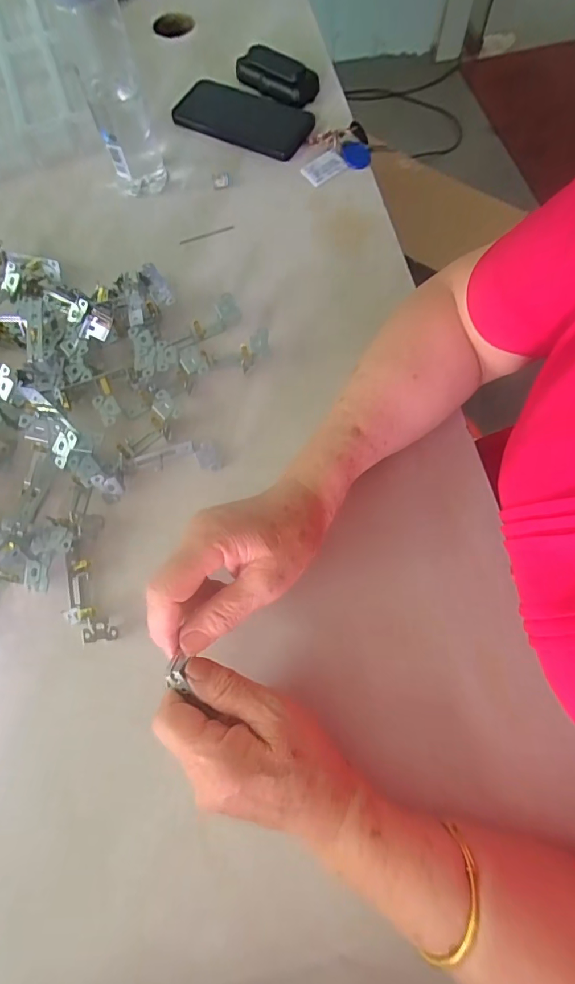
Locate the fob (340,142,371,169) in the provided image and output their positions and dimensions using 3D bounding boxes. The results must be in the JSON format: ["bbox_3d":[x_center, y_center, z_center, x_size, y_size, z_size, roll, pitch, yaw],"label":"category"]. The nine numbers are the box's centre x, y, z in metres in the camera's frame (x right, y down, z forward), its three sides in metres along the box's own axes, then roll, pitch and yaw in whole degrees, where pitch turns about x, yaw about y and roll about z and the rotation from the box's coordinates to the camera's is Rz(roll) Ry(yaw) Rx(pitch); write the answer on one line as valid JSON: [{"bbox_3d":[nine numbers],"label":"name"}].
[{"bbox_3d":[0.080,-0.390,0.520,0.034,0.010,0.034,2,72,2],"label":"fob"}]

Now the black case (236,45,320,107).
[{"bbox_3d":[-0.013,-0.504,0.540,0.102,0.022,0.036,31,75,11],"label":"black case"}]

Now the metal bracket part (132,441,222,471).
[{"bbox_3d":[-0.098,-0.031,0.399,0.077,0.012,0.025,-4,72,0],"label":"metal bracket part"}]

